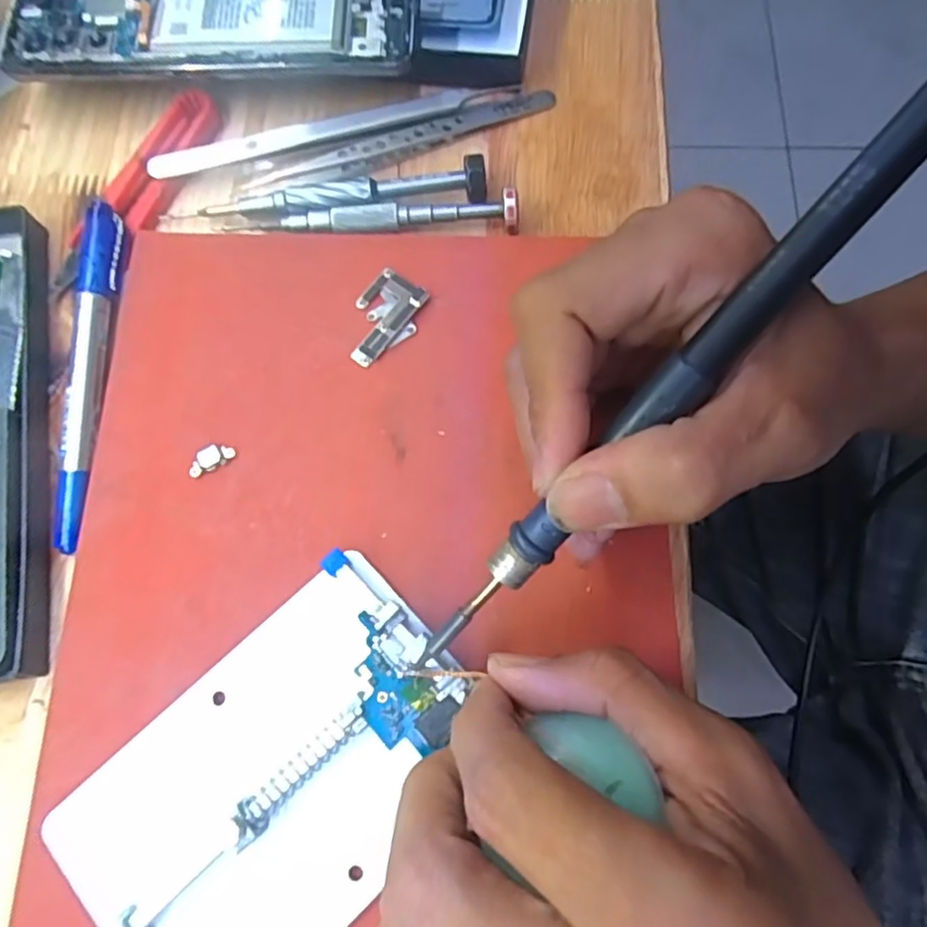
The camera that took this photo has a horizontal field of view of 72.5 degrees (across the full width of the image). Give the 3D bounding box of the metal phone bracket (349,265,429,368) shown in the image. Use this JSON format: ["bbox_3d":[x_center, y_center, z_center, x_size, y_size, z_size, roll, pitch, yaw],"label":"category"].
[{"bbox_3d":[-0.030,-0.053,0.231,0.024,0.004,0.037,30,76,8],"label":"metal phone bracket"}]

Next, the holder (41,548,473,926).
[{"bbox_3d":[-0.053,0.092,0.181,0.117,0.021,0.080,-42,78,-12],"label":"holder"}]

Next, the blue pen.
[{"bbox_3d":[-0.134,-0.035,0.224,0.013,0.009,0.128,1,73,0],"label":"blue pen"}]

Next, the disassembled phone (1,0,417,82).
[{"bbox_3d":[-0.100,-0.187,0.255,0.158,0.007,0.075,0,76,1],"label":"disassembled phone"}]

